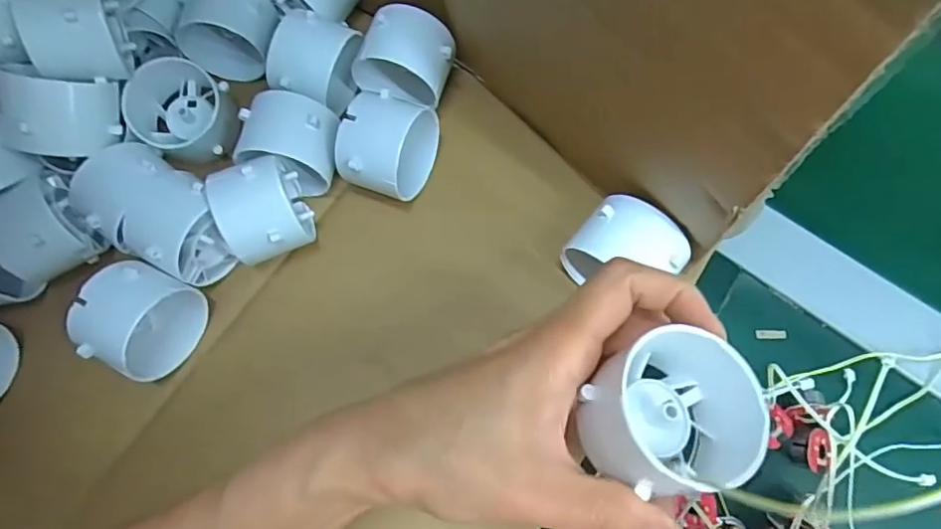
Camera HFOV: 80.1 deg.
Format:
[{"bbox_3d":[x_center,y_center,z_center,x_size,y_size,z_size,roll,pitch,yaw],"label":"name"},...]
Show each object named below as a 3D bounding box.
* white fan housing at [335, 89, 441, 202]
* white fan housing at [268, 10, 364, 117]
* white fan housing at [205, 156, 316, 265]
[{"bbox_3d":[-0.043,-0.060,0.289,0.039,0.043,0.051,18,74,9],"label":"white fan housing"},{"bbox_3d":[-0.085,-0.106,0.306,0.036,0.050,0.048,25,75,11],"label":"white fan housing"},{"bbox_3d":[-0.103,-0.025,0.284,0.038,0.050,0.045,-15,72,-2],"label":"white fan housing"}]

